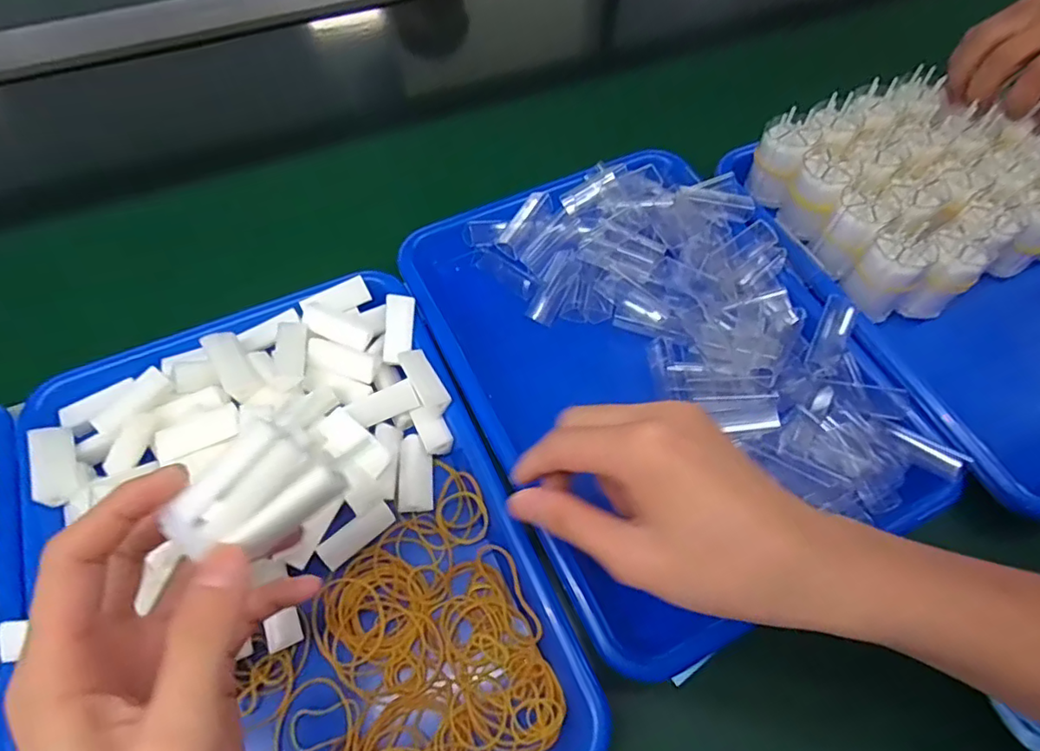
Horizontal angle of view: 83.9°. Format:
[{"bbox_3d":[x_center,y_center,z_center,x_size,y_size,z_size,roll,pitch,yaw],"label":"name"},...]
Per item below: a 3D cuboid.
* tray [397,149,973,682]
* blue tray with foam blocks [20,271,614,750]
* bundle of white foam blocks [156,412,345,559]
[{"bbox_3d":[0.087,-0.014,0.391,0.248,0.049,0.325,-23,63,-14],"label":"tray"},{"bbox_3d":[-0.130,0.100,0.320,0.251,0.044,0.330,-23,63,-14],"label":"blue tray with foam blocks"},{"bbox_3d":[-0.101,0.044,0.223,0.054,0.045,0.026,-45,27,-5],"label":"bundle of white foam blocks"}]

